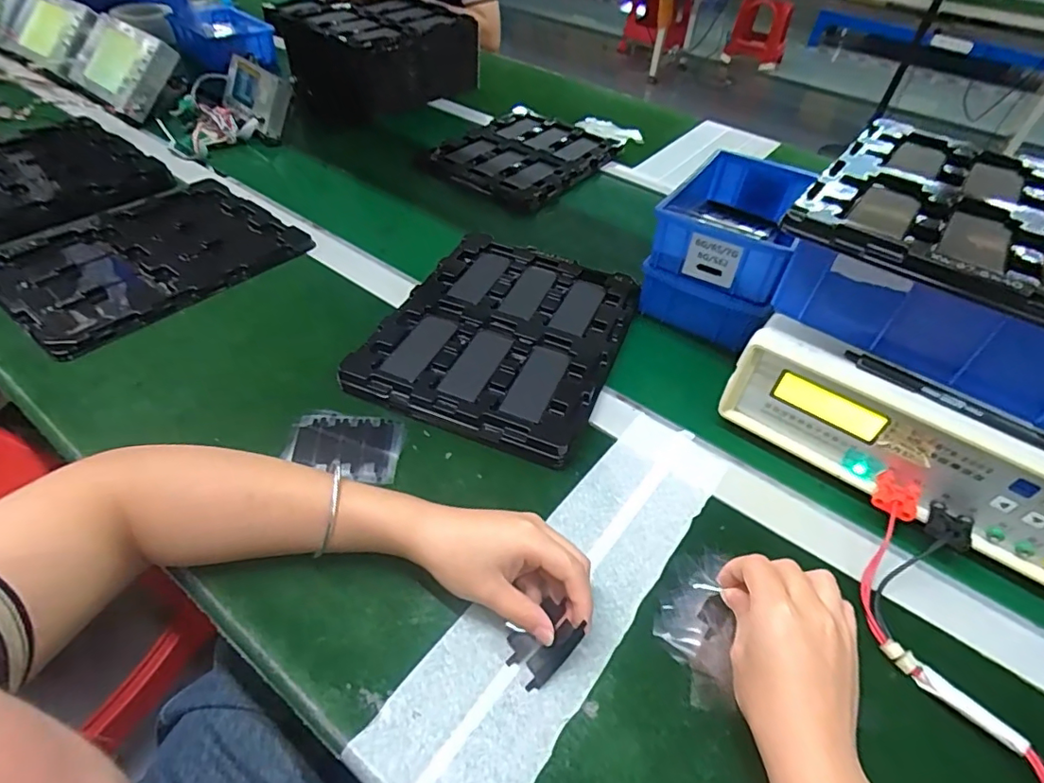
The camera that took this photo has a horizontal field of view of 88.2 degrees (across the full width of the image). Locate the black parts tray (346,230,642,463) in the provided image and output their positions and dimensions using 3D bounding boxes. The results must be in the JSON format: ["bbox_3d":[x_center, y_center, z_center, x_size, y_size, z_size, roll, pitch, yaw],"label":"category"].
[{"bbox_3d":[-0.016,-0.062,0.551,0.221,0.026,0.272,19,47,13],"label":"black parts tray"}]

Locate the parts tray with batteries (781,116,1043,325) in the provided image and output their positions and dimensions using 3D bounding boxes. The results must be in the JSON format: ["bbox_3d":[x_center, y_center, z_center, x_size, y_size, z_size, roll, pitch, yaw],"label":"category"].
[{"bbox_3d":[0.341,-0.135,0.398,0.213,0.014,0.262,32,51,24],"label":"parts tray with batteries"}]

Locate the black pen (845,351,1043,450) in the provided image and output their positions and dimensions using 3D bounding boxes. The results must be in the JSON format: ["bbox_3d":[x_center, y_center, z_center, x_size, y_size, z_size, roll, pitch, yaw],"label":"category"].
[{"bbox_3d":[0.302,0.006,0.383,0.136,0.006,0.011,31,51,23],"label":"black pen"}]

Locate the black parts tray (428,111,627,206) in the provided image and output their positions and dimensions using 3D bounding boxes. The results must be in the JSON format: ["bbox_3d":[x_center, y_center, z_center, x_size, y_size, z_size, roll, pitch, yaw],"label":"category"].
[{"bbox_3d":[0.001,-0.389,0.904,0.237,0.037,0.285,27,50,20],"label":"black parts tray"}]

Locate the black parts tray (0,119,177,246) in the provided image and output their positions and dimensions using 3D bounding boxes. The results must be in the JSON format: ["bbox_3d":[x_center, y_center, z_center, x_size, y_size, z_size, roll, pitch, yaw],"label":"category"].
[{"bbox_3d":[-0.642,-0.266,0.682,0.272,0.037,0.279,32,51,24],"label":"black parts tray"}]

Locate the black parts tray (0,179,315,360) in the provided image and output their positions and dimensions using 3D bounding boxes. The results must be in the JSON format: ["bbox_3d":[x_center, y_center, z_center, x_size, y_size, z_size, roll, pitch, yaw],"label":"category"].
[{"bbox_3d":[-0.428,-0.158,0.619,0.237,0.023,0.284,29,51,22],"label":"black parts tray"}]

